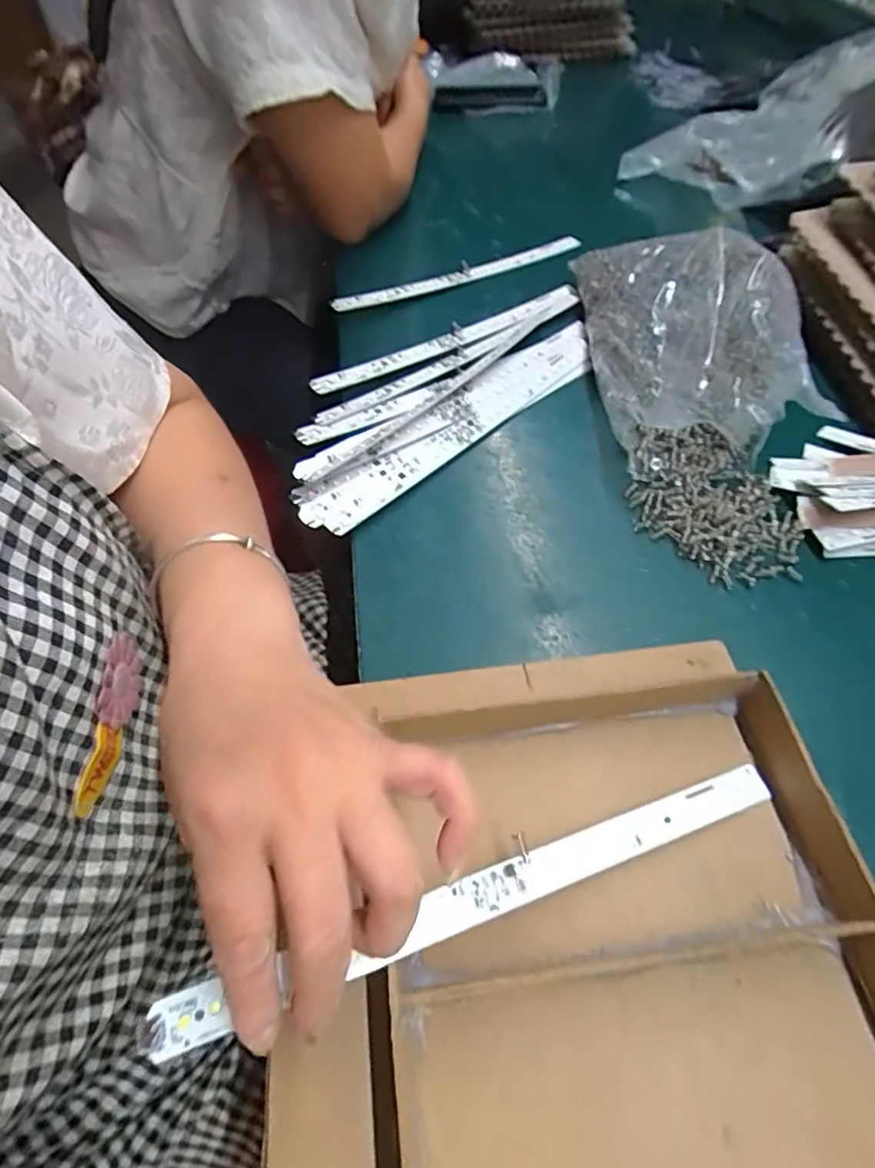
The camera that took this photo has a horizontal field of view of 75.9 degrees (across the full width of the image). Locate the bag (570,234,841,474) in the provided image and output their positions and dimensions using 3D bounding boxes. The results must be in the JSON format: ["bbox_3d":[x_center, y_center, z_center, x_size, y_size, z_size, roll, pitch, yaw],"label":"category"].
[{"bbox_3d":[0.196,-0.208,0.443,0.136,0.083,0.253,0,56,3],"label":"bag"}]

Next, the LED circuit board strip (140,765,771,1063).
[{"bbox_3d":[0.032,0.128,0.240,0.281,0.009,0.019,-11,55,-21],"label":"LED circuit board strip"}]

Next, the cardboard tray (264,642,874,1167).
[{"bbox_3d":[0.059,0.148,0.241,0.246,0.034,0.262,-4,56,1],"label":"cardboard tray"}]

